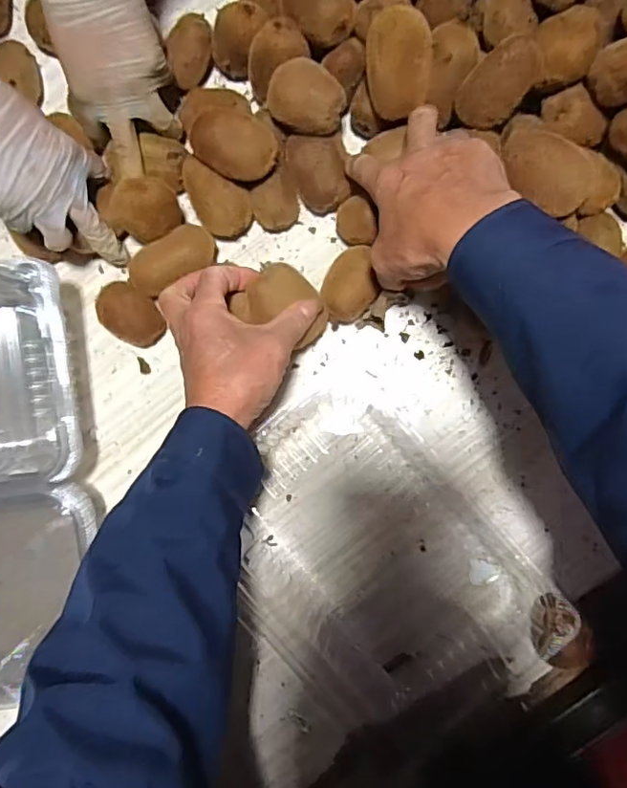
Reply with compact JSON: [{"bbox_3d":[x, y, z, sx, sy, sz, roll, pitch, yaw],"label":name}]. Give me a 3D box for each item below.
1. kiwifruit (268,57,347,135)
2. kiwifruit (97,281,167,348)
[{"bbox_3d":[-0.004,-0.226,0.440,0.057,0.038,0.039,25,89,5],"label":"kiwifruit"},{"bbox_3d":[-0.150,-0.065,0.481,0.058,0.035,0.040,35,90,5],"label":"kiwifruit"}]

